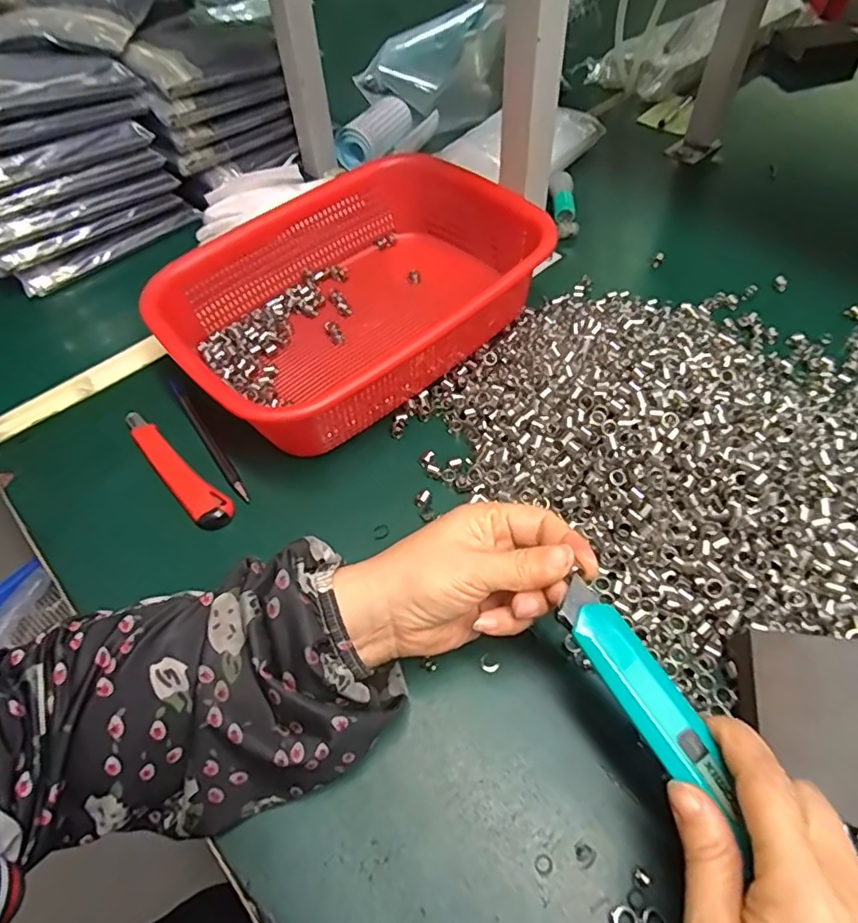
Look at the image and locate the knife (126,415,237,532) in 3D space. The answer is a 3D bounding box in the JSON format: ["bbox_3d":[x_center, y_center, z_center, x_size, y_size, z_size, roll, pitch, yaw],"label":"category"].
[{"bbox_3d":[-0.183,0.002,0.406,0.025,0.012,0.133,-39,60,-23],"label":"knife"}]

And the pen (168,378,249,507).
[{"bbox_3d":[-0.165,-0.020,0.423,0.008,0.004,0.140,-31,57,-19],"label":"pen"}]

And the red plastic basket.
[{"bbox_3d":[-0.053,-0.132,0.457,0.282,0.075,0.214,-35,59,-21],"label":"red plastic basket"}]

